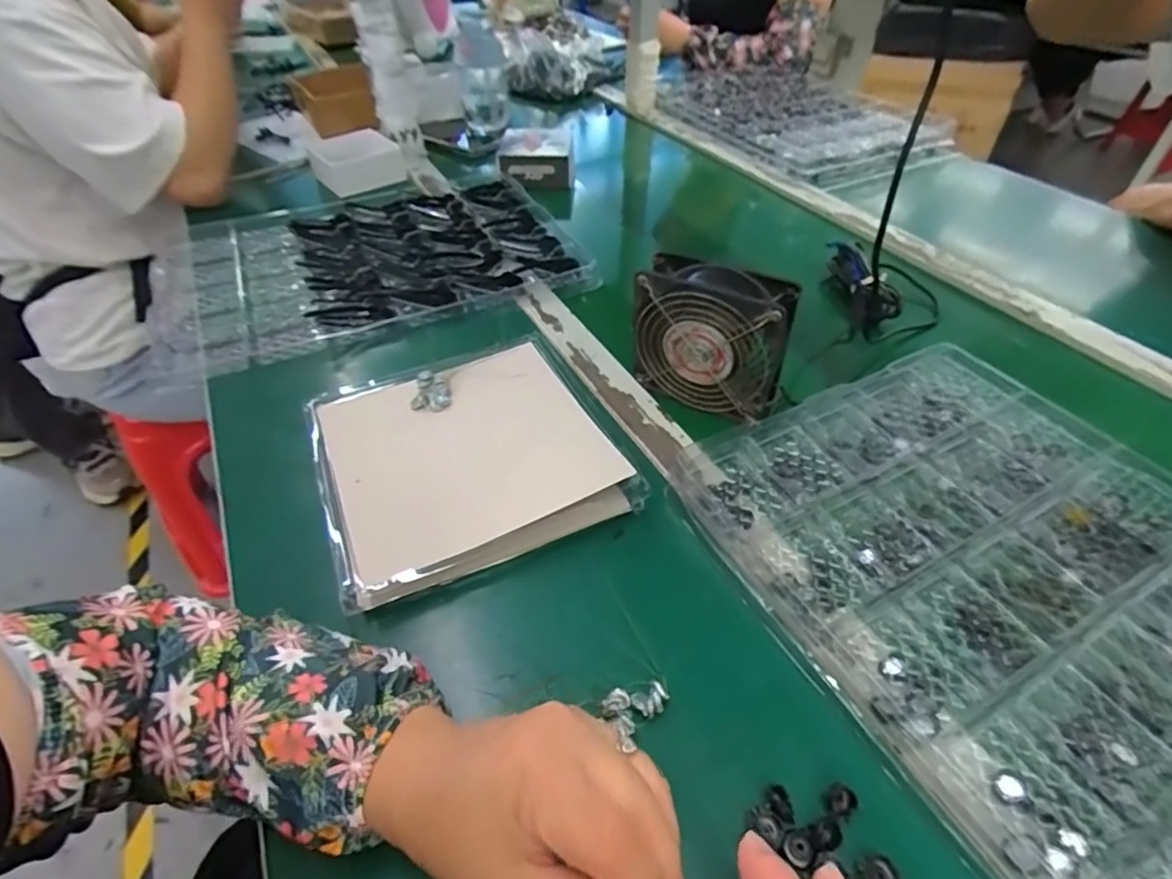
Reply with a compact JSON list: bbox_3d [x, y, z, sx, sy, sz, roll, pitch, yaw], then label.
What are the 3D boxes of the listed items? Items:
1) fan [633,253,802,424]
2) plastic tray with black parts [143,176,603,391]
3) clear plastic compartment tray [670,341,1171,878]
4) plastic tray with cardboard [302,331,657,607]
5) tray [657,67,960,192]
[{"bbox_3d":[0.100,-0.083,0.475,0.120,0.103,0.051,25,50,23],"label":"fan"},{"bbox_3d":[-0.250,-0.208,0.668,0.443,0.033,0.309,-18,48,-17],"label":"plastic tray with black parts"},{"bbox_3d":[0.293,0.108,0.335,0.304,0.031,0.432,-22,49,-21],"label":"clear plastic compartment tray"},{"bbox_3d":[-0.094,0.006,0.441,0.202,0.029,0.210,-18,48,-17],"label":"plastic tray with cardboard"},{"bbox_3d":[0.352,-0.576,1.021,0.332,0.047,0.503,-19,48,-19],"label":"tray"}]

